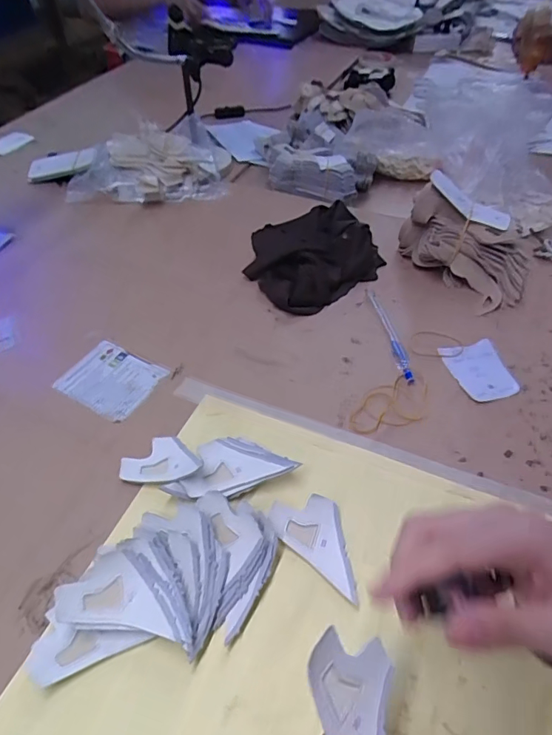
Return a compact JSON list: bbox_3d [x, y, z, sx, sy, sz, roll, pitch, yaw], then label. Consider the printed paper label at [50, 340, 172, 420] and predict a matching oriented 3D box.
[{"bbox_3d":[-0.162,0.012,0.468,0.091,0.005,0.072,25,53,20],"label":"printed paper label"}]

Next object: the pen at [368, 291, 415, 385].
[{"bbox_3d":[0.119,-0.037,0.497,0.012,0.006,0.138,-6,49,-6],"label":"pen"}]

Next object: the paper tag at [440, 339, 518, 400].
[{"bbox_3d":[0.201,0.001,0.468,0.053,0.006,0.068,-11,50,-10],"label":"paper tag"}]

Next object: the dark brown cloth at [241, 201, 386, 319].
[{"bbox_3d":[0.039,-0.140,0.577,0.160,0.039,0.141,-32,56,-25],"label":"dark brown cloth"}]

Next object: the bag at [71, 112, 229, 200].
[{"bbox_3d":[-0.192,-0.323,0.732,0.236,0.057,0.197,-7,49,-7],"label":"bag"}]

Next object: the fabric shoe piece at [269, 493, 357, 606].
[{"bbox_3d":[0.035,0.125,0.353,0.081,0.017,0.044,32,56,24],"label":"fabric shoe piece"}]

